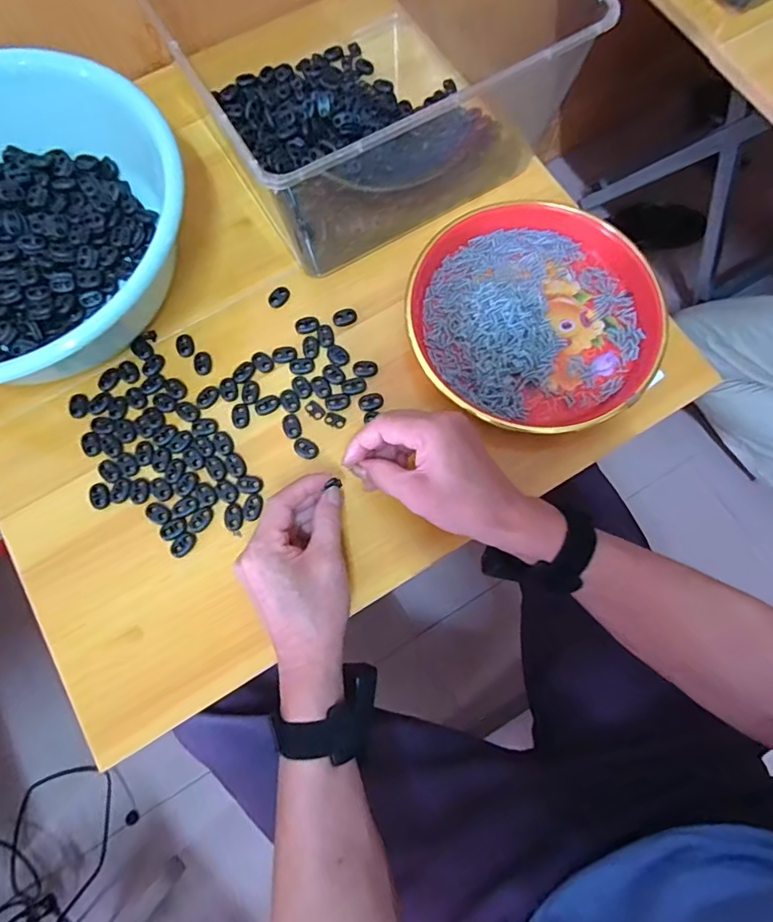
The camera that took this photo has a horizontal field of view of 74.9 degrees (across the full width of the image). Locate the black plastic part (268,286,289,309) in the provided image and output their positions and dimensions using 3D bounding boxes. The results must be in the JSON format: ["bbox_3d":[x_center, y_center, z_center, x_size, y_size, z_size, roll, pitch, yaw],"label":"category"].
[{"bbox_3d":[-0.102,-0.156,0.475,0.016,0.005,0.023,30,78,8],"label":"black plastic part"}]

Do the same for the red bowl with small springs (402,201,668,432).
[{"bbox_3d":[0.130,-0.133,0.458,0.209,0.030,0.223,0,76,0],"label":"red bowl with small springs"}]

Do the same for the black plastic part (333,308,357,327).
[{"bbox_3d":[-0.039,-0.134,0.470,0.022,0.004,0.014,-24,77,-6],"label":"black plastic part"}]

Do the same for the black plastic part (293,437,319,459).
[{"bbox_3d":[-0.070,-0.012,0.439,0.023,0.004,0.016,34,78,8],"label":"black plastic part"}]

